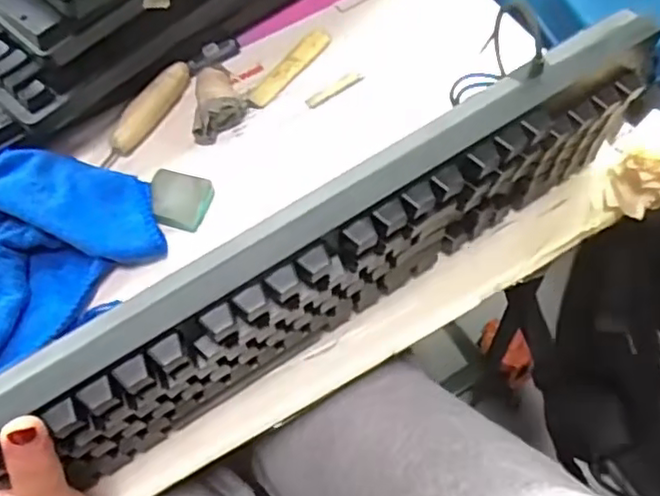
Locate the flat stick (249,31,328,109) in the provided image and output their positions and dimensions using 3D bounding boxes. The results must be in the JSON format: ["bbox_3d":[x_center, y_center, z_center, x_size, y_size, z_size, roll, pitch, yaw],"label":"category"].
[{"bbox_3d":[-0.035,-0.155,0.567,0.022,0.004,0.096,31,68,19],"label":"flat stick"}]

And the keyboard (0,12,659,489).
[{"bbox_3d":[0.010,0.008,0.385,0.427,0.147,0.040,-31,64,-13],"label":"keyboard"}]

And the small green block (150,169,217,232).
[{"bbox_3d":[-0.116,-0.036,0.503,0.046,0.018,0.043,17,64,13],"label":"small green block"}]

